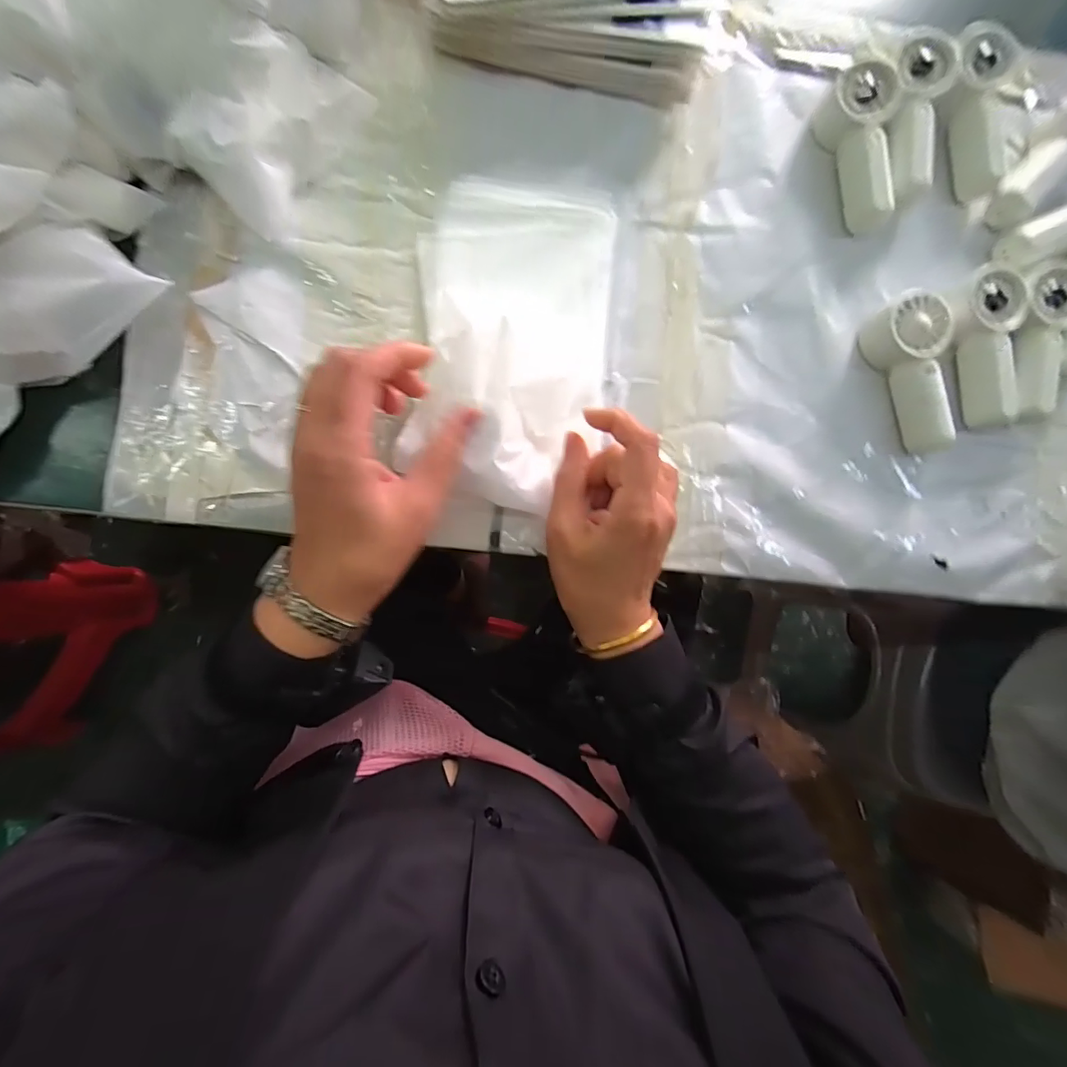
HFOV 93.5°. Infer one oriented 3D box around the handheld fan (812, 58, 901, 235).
[{"bbox_3d":[0.236,-0.281,0.367,0.042,0.030,0.112,3,87,-5],"label":"handheld fan"}]

